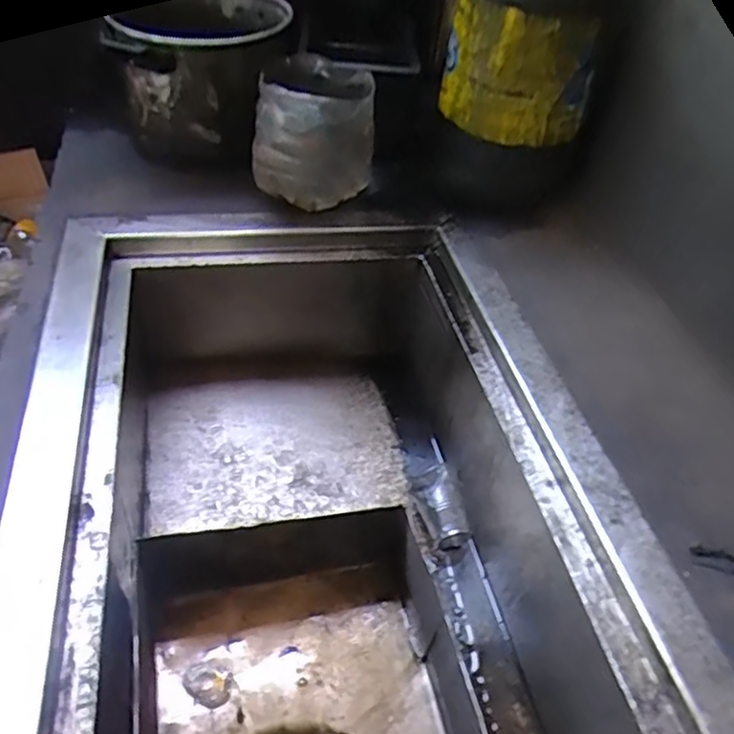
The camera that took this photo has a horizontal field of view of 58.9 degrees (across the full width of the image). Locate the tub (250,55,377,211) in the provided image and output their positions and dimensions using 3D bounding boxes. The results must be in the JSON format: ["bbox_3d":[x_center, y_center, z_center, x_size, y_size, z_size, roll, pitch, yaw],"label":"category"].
[{"bbox_3d":[-0.071,-0.316,0.899,0.154,0.167,0.166,4,44,-3],"label":"tub"}]

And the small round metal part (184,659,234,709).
[{"bbox_3d":[-0.153,0.308,0.633,0.048,0.004,0.039,29,48,22],"label":"small round metal part"}]

